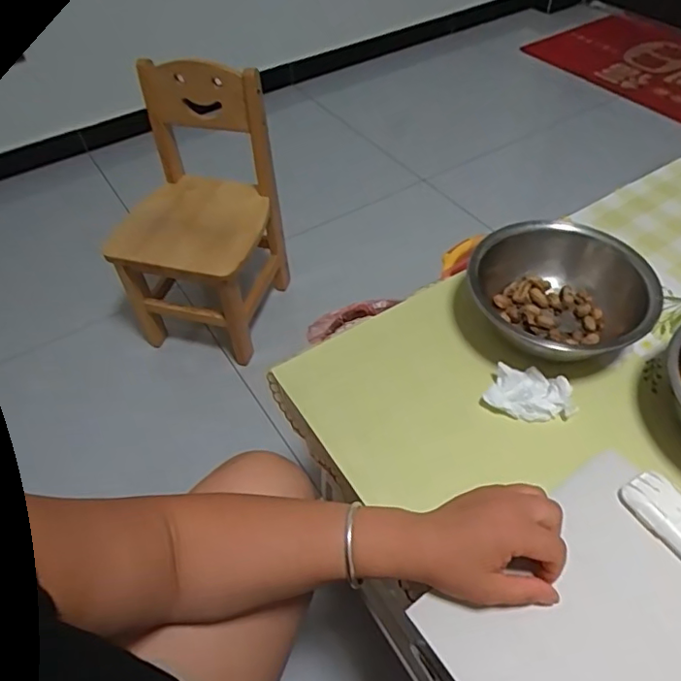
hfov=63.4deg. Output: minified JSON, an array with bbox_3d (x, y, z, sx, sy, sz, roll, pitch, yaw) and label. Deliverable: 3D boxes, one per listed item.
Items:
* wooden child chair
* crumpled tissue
[{"bbox_3d":[-0.303,-0.243,1.134,0.297,0.509,0.330,7,51,9],"label":"wooden child chair"},{"bbox_3d":[0.187,0.049,0.556,0.081,0.026,0.055,-1,50,2],"label":"crumpled tissue"}]

